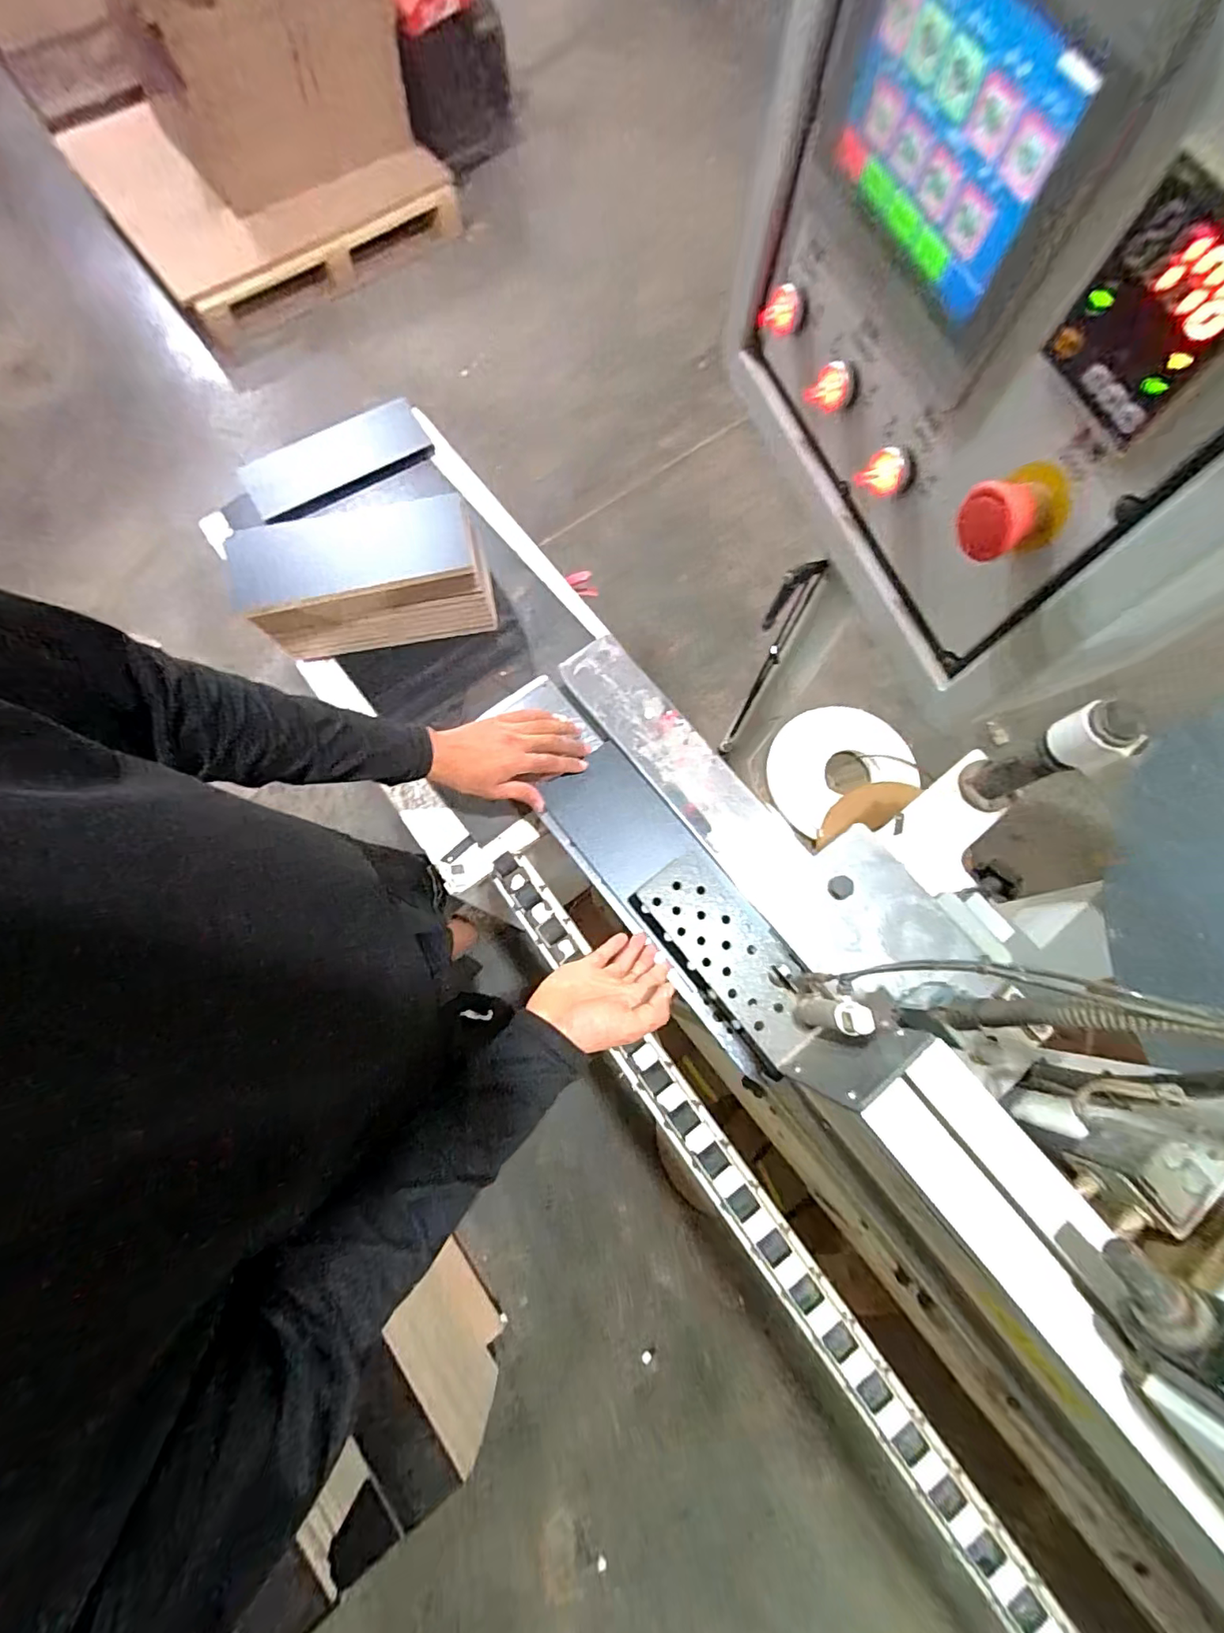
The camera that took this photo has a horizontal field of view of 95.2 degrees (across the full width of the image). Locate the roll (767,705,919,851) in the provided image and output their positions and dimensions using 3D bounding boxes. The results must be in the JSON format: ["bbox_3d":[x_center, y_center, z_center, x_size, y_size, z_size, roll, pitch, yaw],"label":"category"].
[{"bbox_3d":[0.654,-0.134,1.625,0.388,0.029,0.382,-5,73,16],"label":"roll"}]

